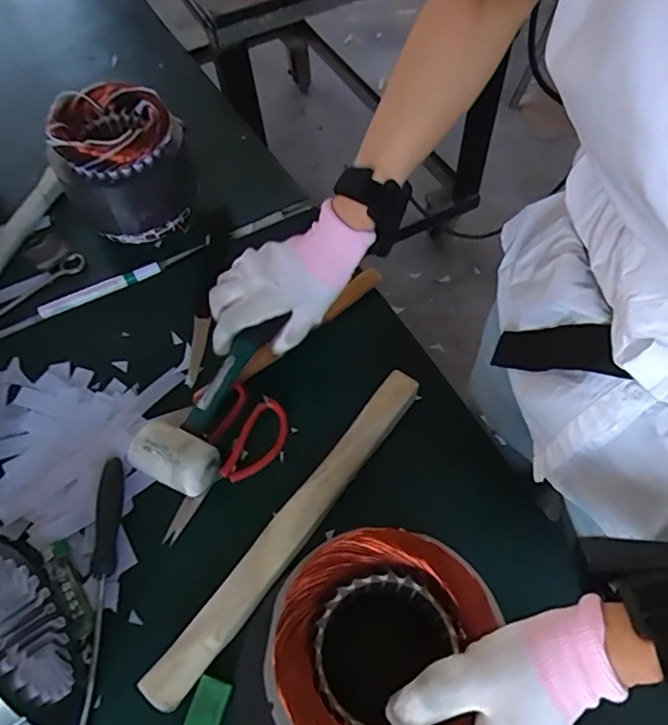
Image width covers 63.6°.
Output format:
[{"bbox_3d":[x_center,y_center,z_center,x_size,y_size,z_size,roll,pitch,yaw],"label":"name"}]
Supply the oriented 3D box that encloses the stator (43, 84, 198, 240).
[{"bbox_3d":[-0.243,-0.228,0.634,0.136,0.137,0.135,-31,62,-14],"label":"stator"}]

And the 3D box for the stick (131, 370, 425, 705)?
[{"bbox_3d":[-0.030,0.137,0.468,0.032,0.036,0.330,33,66,20],"label":"stick"}]

